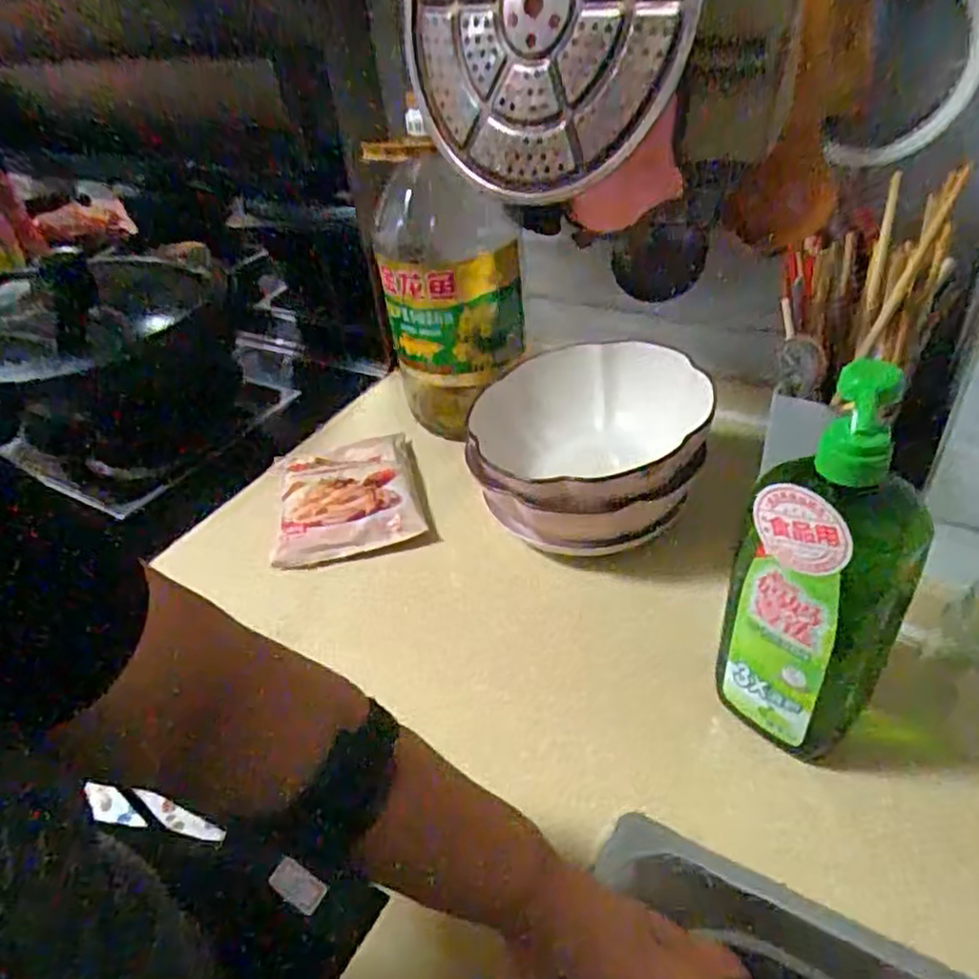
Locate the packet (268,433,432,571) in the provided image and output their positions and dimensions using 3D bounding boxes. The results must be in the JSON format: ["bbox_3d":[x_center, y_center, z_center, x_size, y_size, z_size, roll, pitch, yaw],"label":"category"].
[{"bbox_3d":[-0.149,0.009,0.741,0.144,0.032,0.160,-13,40,-7],"label":"packet"}]

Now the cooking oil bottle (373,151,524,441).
[{"bbox_3d":[-0.036,-0.210,0.773,0.148,0.290,0.145,0,40,8],"label":"cooking oil bottle"}]

